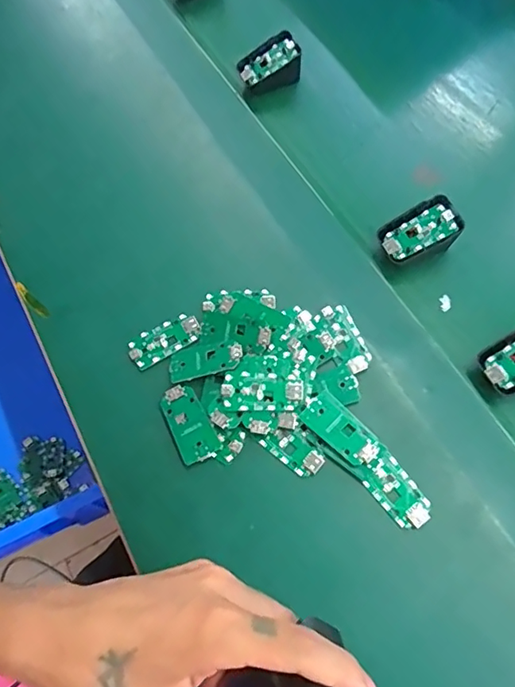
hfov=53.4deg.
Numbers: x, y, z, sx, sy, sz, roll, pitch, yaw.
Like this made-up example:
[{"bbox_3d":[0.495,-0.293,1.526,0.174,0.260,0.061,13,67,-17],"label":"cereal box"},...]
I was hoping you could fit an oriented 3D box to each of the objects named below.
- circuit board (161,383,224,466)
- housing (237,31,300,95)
[{"bbox_3d":[-0.055,0.064,0.416,0.032,0.005,0.063,-24,66,-9],"label":"circuit board"},{"bbox_3d":[0.012,-0.310,0.573,0.063,0.046,0.043,-25,66,-9],"label":"housing"}]

